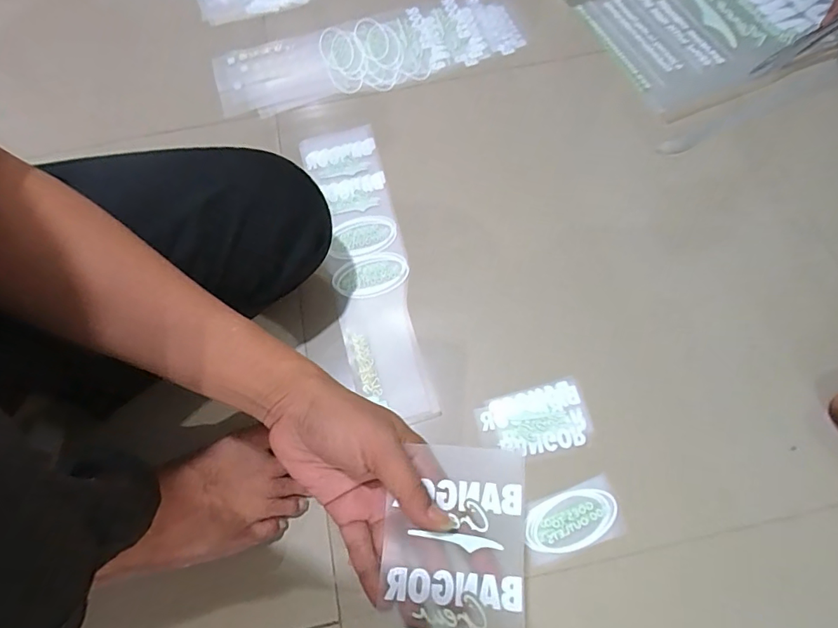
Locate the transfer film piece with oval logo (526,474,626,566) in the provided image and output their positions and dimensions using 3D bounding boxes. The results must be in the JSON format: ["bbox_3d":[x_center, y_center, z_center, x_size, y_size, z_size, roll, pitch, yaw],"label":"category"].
[{"bbox_3d":[0.143,0.194,0.456,0.096,0.004,0.055,-18,69,-4],"label":"transfer film piece with oval logo"}]

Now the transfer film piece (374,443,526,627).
[{"bbox_3d":[0.022,0.154,0.313,0.089,0.017,0.129,3,69,4],"label":"transfer film piece"}]

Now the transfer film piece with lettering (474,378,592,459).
[{"bbox_3d":[0.116,0.109,0.489,0.112,0.004,0.067,-13,69,-2],"label":"transfer film piece with lettering"}]

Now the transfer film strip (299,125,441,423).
[{"bbox_3d":[-0.061,-0.064,0.566,0.090,0.010,0.379,-15,69,-3],"label":"transfer film strip"}]

